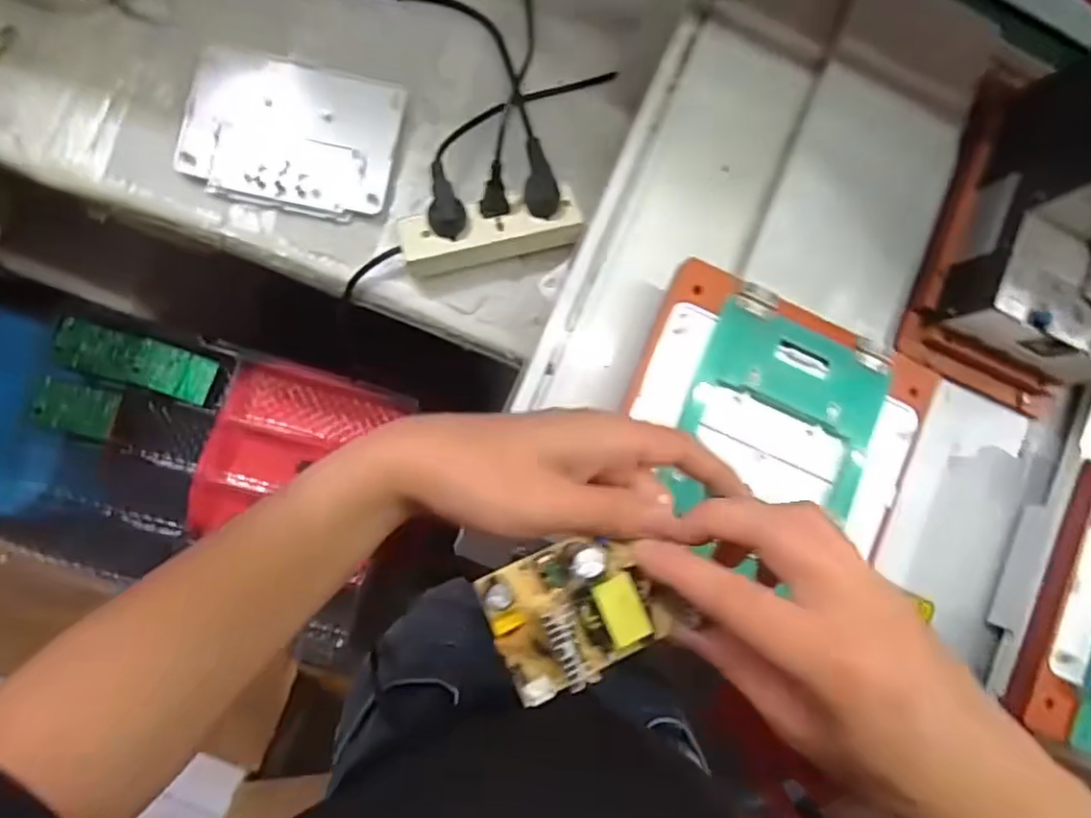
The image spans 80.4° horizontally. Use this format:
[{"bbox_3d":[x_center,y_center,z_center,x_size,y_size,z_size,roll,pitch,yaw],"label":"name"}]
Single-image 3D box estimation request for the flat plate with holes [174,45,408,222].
[{"bbox_3d":[-0.238,-0.259,0.607,0.188,0.014,0.139,11,86,-7],"label":"flat plate with holes"}]

